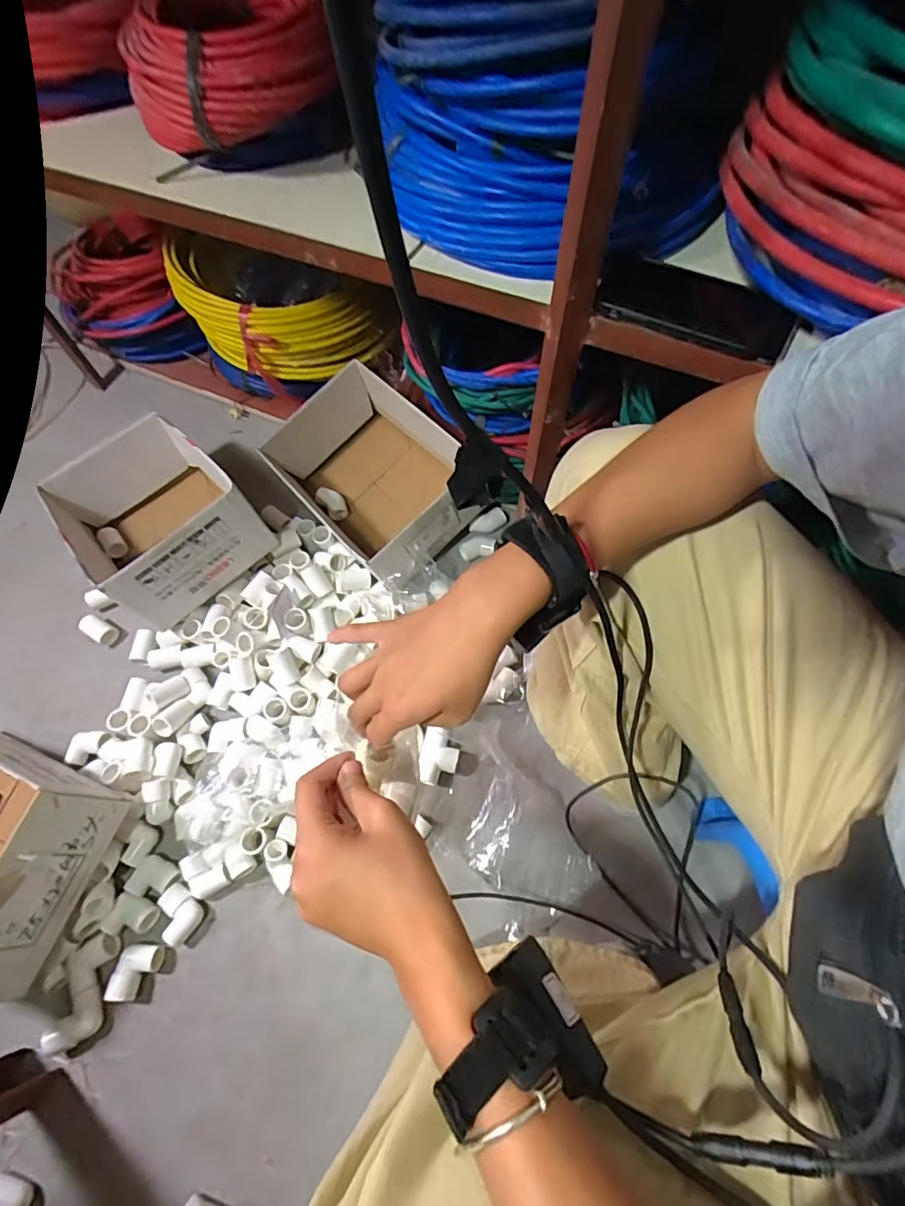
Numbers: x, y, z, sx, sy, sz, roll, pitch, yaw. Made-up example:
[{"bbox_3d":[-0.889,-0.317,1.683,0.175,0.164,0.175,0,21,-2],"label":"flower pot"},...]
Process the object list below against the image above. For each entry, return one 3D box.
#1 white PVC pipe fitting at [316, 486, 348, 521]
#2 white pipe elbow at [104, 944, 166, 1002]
[{"bbox_3d":[-0.201,-0.169,0.889,0.056,0.034,0.034,41,72,20],"label":"white PVC pipe fitting"},{"bbox_3d":[-0.366,0.427,0.614,0.047,0.023,0.056,9,64,8],"label":"white pipe elbow"}]

